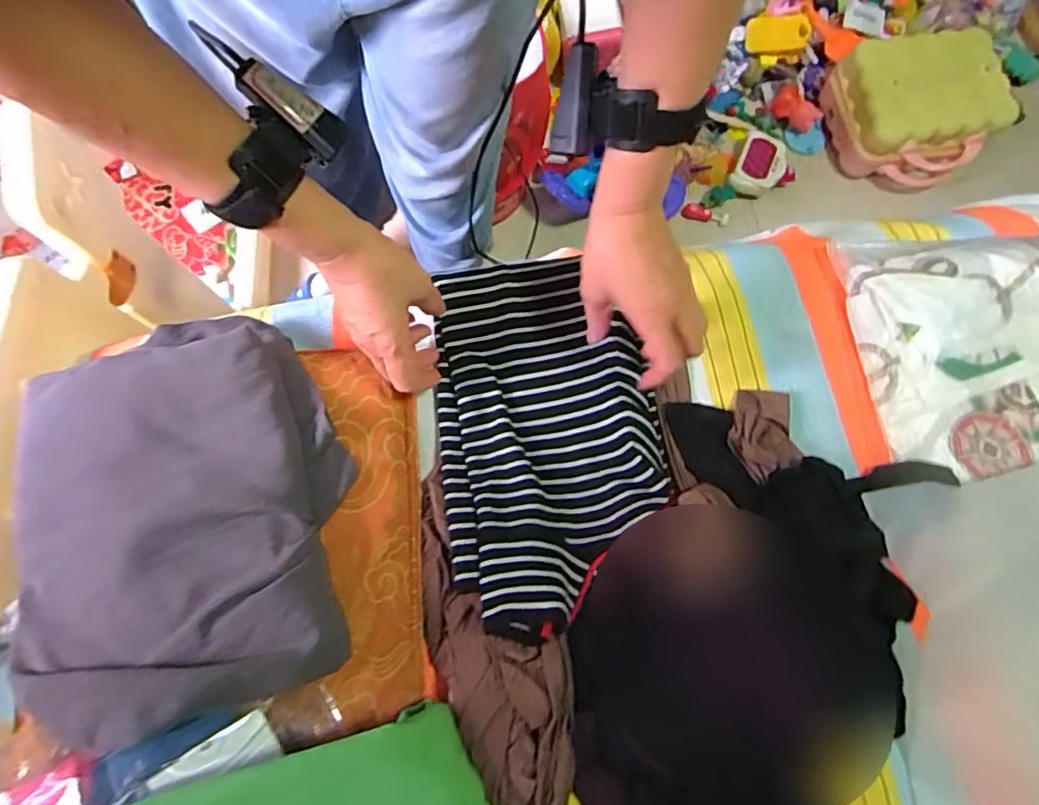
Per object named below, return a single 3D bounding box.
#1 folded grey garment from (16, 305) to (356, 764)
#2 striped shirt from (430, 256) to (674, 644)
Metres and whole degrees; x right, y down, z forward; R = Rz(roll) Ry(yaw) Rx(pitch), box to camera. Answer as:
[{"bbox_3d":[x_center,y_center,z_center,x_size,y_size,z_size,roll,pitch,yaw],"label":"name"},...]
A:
[{"bbox_3d":[-0.257,0.083,0.420,0.245,0.065,0.276,-14,76,-6],"label":"folded grey garment"},{"bbox_3d":[0.027,0.022,0.495,0.191,0.048,0.318,-6,75,-4],"label":"striped shirt"}]

